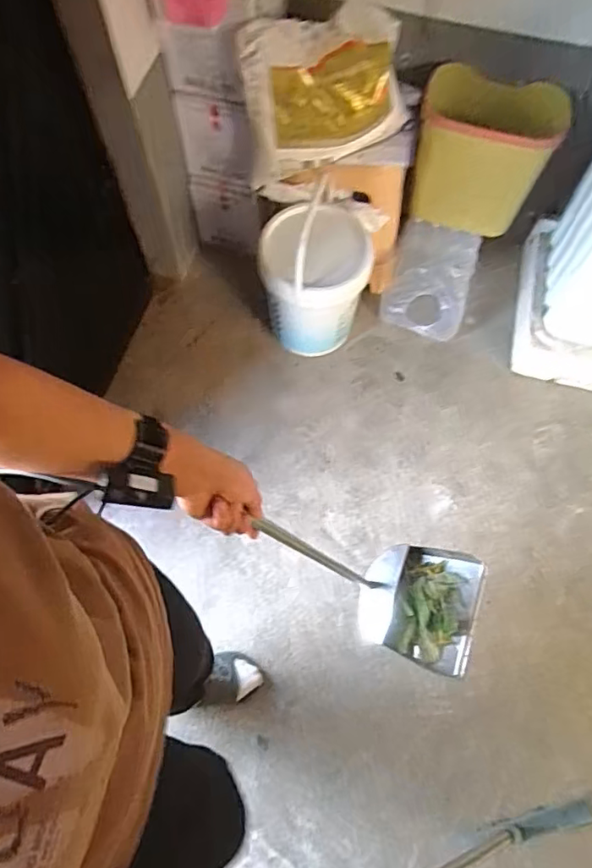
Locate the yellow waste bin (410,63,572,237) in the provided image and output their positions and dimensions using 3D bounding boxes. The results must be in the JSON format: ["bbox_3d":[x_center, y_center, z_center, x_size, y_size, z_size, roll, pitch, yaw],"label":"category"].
[{"bbox_3d":[0.503,-0.763,1.552,0.340,0.328,0.199,13,69,4],"label":"yellow waste bin"}]

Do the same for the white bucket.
[{"bbox_3d":[0.046,-0.432,1.638,0.275,0.434,0.291,0,69,-1],"label":"white bucket"}]

